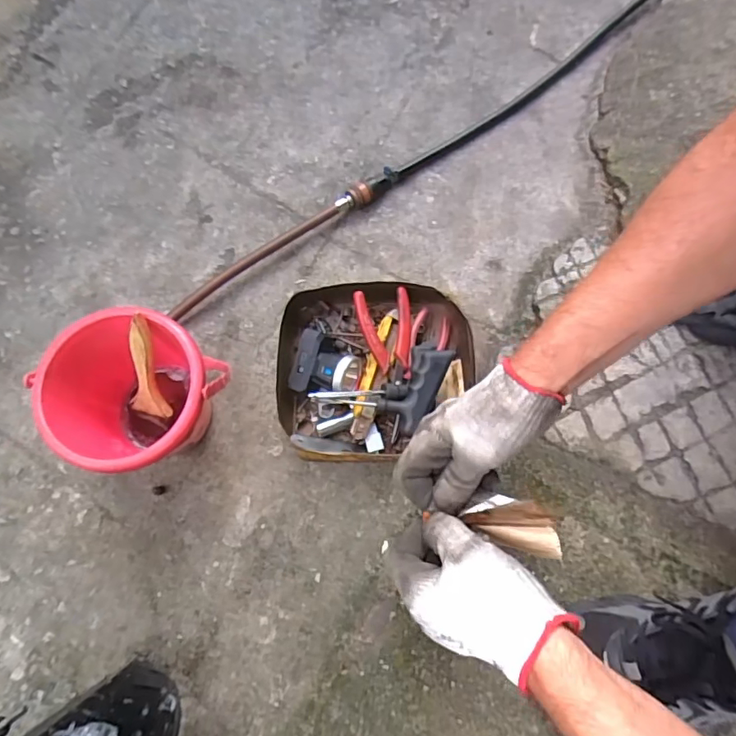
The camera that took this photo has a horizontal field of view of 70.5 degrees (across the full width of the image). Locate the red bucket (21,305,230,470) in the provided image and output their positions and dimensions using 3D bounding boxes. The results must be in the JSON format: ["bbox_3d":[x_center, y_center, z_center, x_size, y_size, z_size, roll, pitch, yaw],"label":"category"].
[{"bbox_3d":[-0.219,0.032,0.524,0.141,0.139,0.141,0,75,0],"label":"red bucket"}]

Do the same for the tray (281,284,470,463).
[{"bbox_3d":[0.008,0.000,0.577,0.210,0.076,0.187,-1,75,-1],"label":"tray"}]

